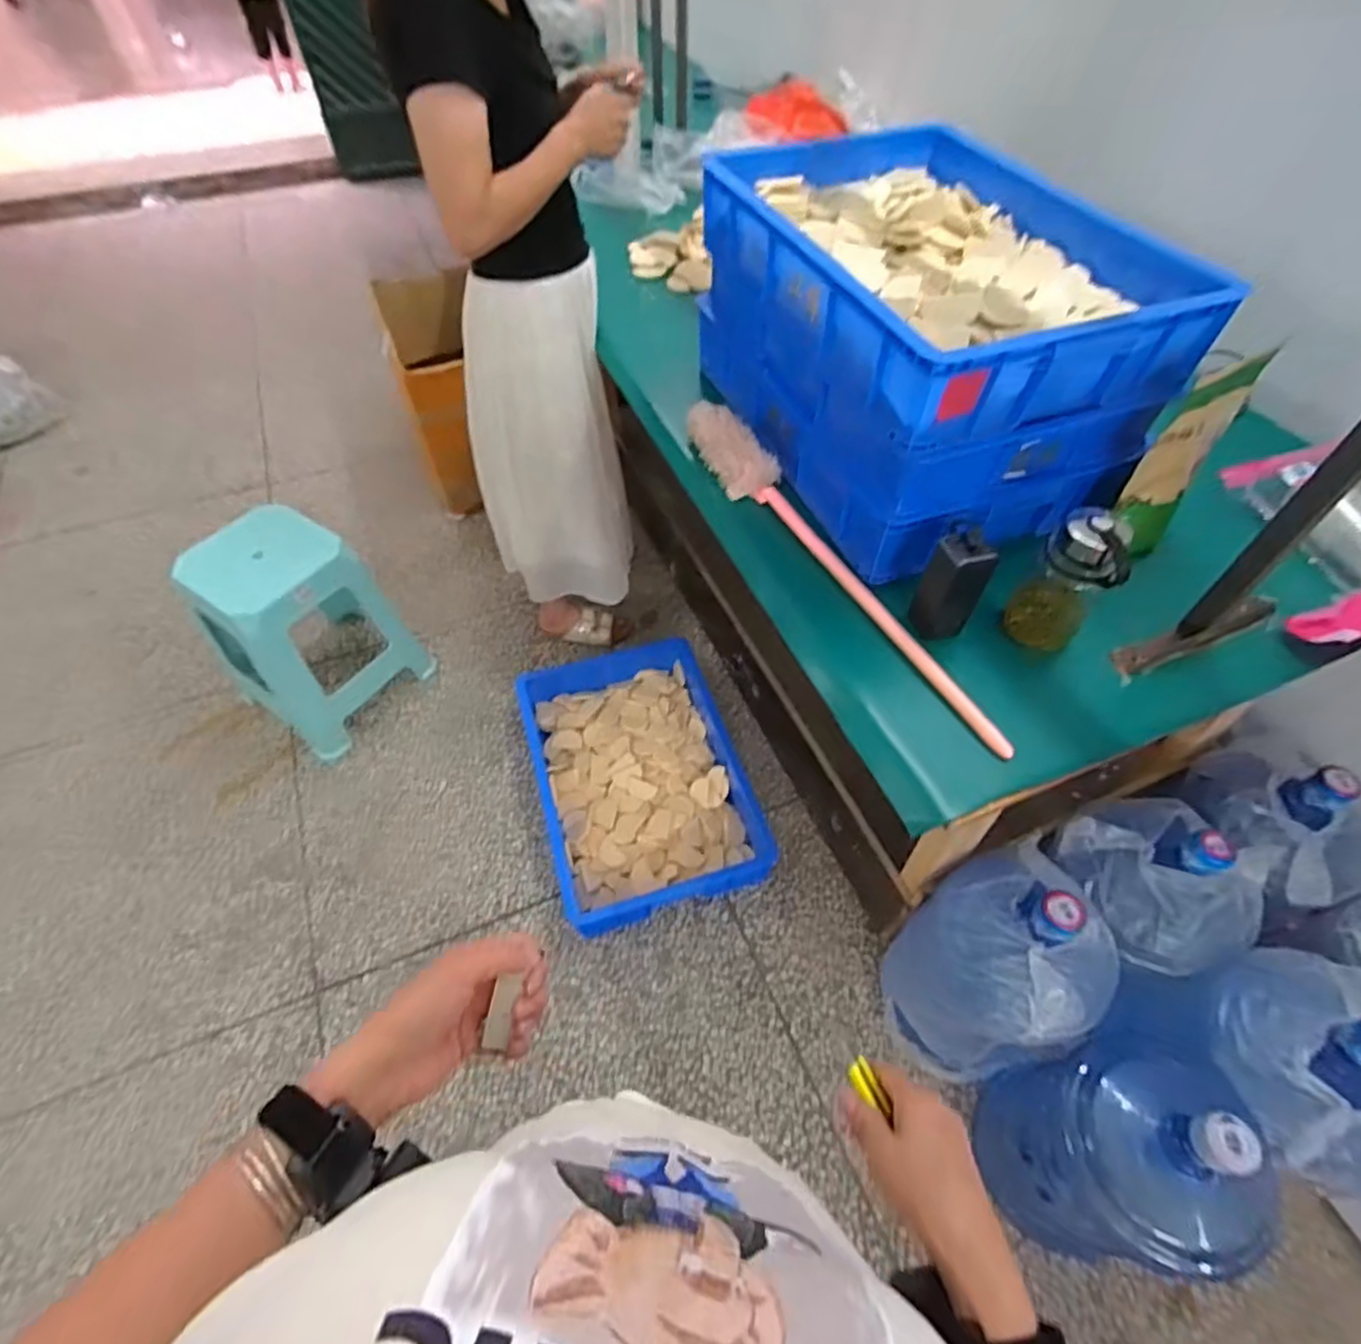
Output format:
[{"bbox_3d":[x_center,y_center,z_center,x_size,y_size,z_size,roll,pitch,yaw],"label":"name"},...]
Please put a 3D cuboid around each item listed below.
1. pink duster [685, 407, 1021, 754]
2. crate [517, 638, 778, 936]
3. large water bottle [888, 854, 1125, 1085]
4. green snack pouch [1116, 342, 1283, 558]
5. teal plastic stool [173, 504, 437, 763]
[{"bbox_3d":[0.191,-0.159,0.883,0.071,0.049,0.663,-27,58,-18],"label":"pink duster"},{"bbox_3d":[-0.094,0.215,1.460,0.409,0.112,0.572,-15,57,-10],"label":"crate"},{"bbox_3d":[0.462,0.449,1.029,0.249,0.401,0.242,33,62,20],"label":"large water bottle"},{"bbox_3d":[0.590,-0.258,0.814,0.109,0.237,0.044,-2,35,-27],"label":"green snack pouch"},{"bbox_3d":[-0.812,-0.097,1.468,0.284,0.449,0.308,28,59,19],"label":"teal plastic stool"}]

